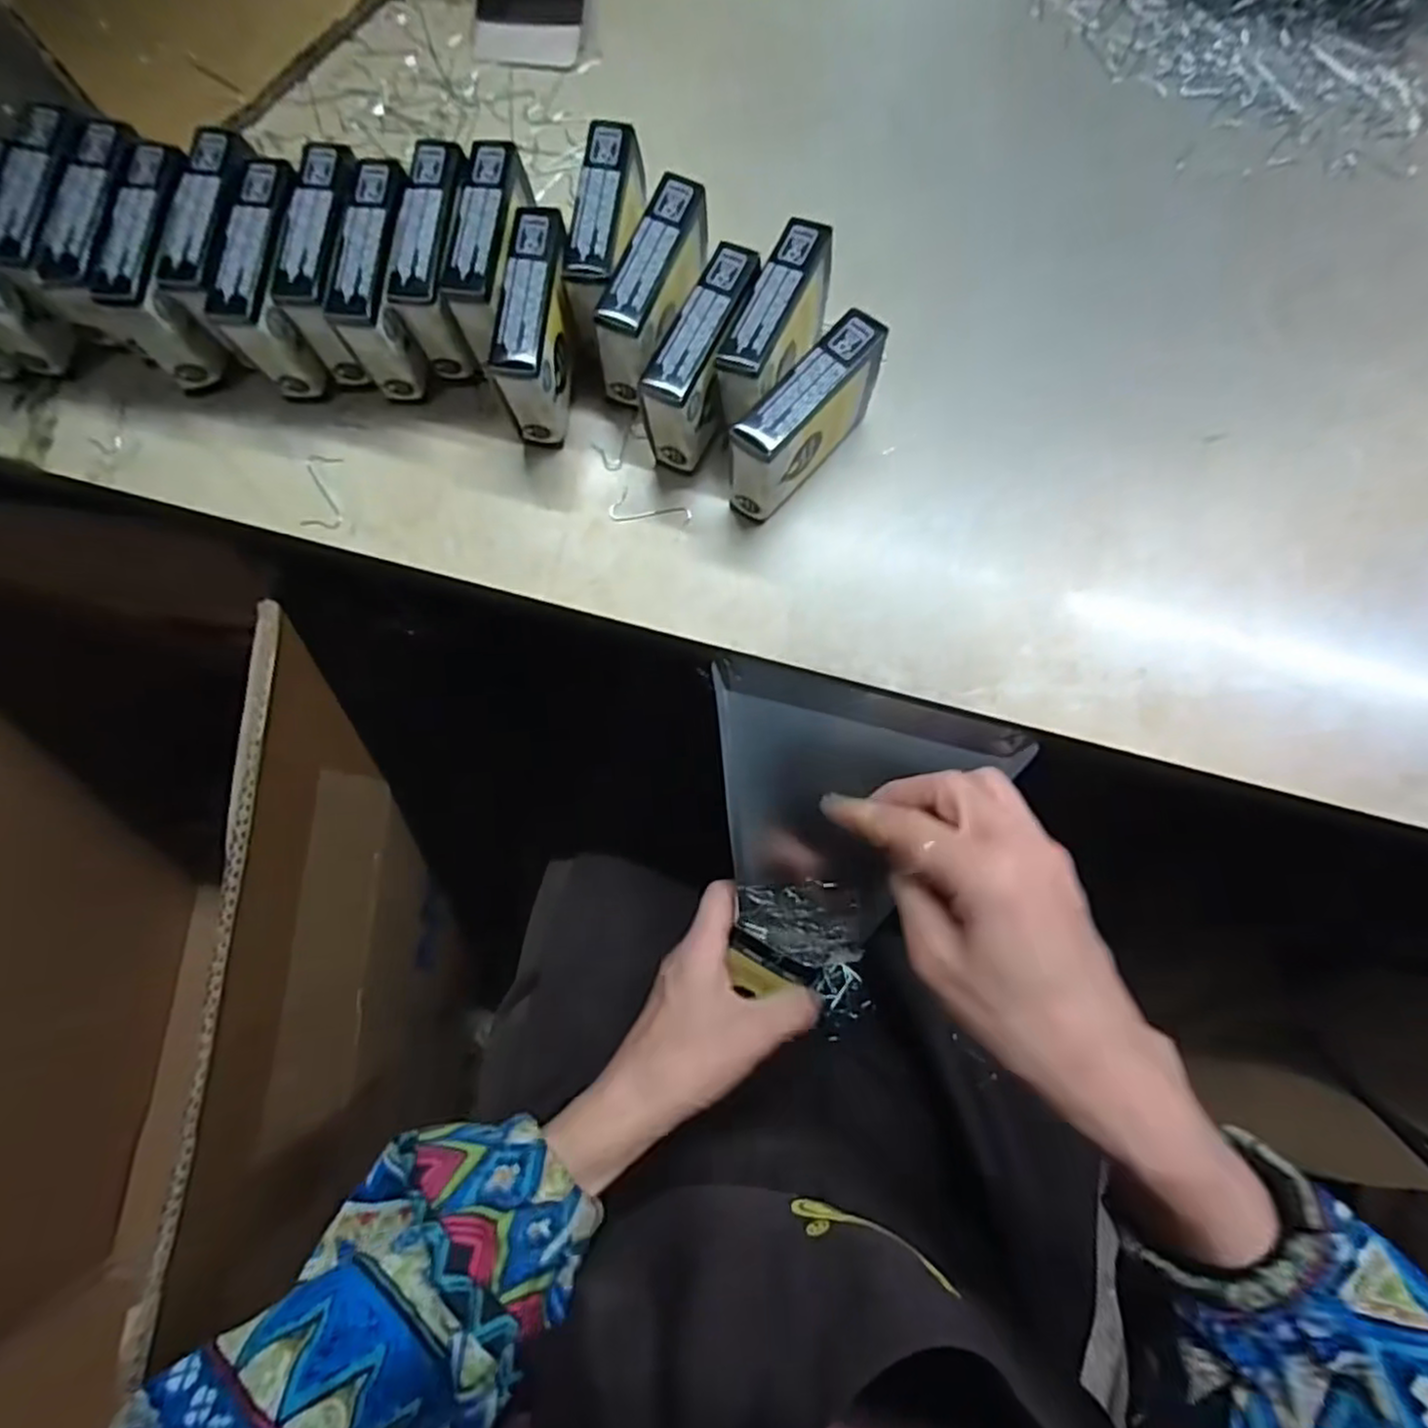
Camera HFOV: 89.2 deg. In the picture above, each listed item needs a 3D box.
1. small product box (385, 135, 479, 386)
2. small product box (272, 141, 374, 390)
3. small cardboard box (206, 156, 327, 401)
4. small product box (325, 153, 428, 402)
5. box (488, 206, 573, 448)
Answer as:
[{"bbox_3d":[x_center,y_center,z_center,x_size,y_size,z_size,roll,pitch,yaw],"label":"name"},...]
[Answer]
[{"bbox_3d":[-0.115,-0.193,0.317,0.023,0.057,0.075,5,81,0],"label":"small product box"},{"bbox_3d":[-0.159,-0.189,0.314,0.022,0.056,0.076,6,81,0],"label":"small product box"},{"bbox_3d":[-0.184,-0.184,0.315,0.025,0.057,0.076,7,81,0],"label":"small cardboard box"},{"bbox_3d":[-0.138,-0.183,0.315,0.022,0.057,0.075,6,81,0],"label":"small product box"},{"bbox_3d":[-0.073,-0.162,0.311,0.022,0.056,0.073,7,81,0],"label":"box"}]

